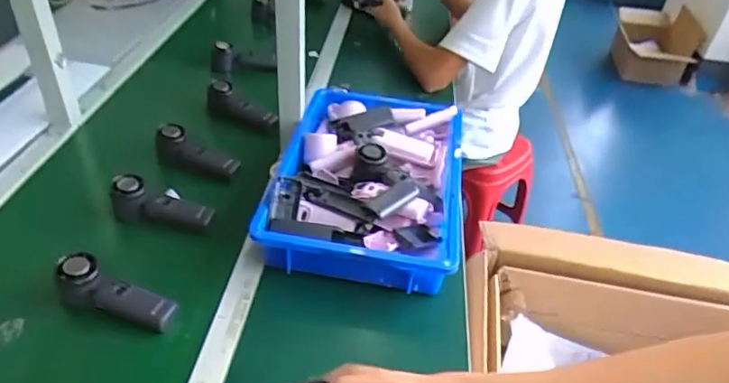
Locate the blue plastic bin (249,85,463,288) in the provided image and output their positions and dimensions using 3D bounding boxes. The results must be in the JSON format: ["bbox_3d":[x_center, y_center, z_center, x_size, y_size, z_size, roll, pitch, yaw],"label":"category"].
[{"bbox_3d":[0.008,-0.020,0.916,0.298,0.096,0.425,9,39,4],"label":"blue plastic bin"}]

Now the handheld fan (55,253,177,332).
[{"bbox_3d":[-0.321,0.132,0.709,0.161,0.056,0.050,15,40,12],"label":"handheld fan"}]

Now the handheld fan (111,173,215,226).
[{"bbox_3d":[-0.315,0.021,0.855,0.160,0.065,0.046,7,39,2],"label":"handheld fan"}]

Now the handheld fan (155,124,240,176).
[{"bbox_3d":[-0.297,-0.067,0.972,0.150,0.071,0.062,9,39,4],"label":"handheld fan"}]

